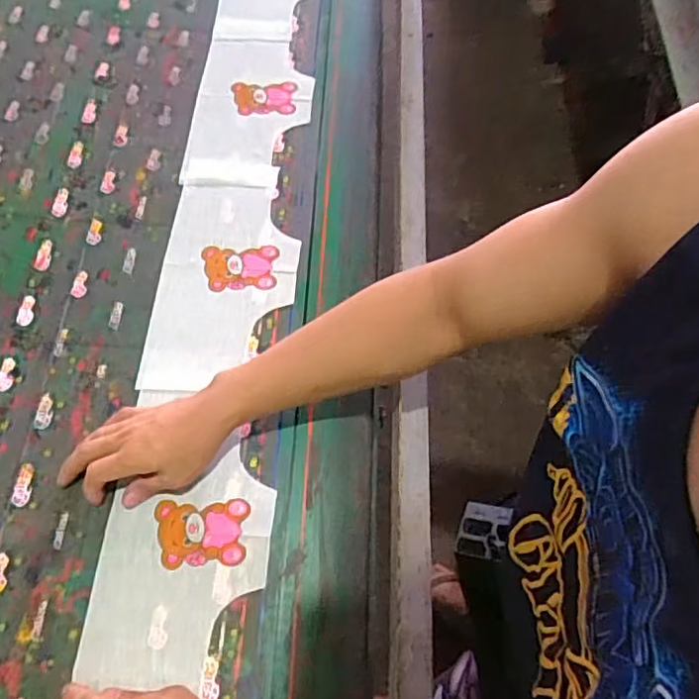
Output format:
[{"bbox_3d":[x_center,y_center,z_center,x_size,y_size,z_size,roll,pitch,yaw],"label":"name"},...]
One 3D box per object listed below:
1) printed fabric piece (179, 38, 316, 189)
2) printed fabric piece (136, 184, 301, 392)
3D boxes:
[{"bbox_3d":[-0.128,-0.318,0.801,0.149,0.009,0.259,4,65,1],"label":"printed fabric piece"},{"bbox_3d":[-0.139,-0.077,0.685,0.149,0.007,0.267,4,65,1],"label":"printed fabric piece"}]

